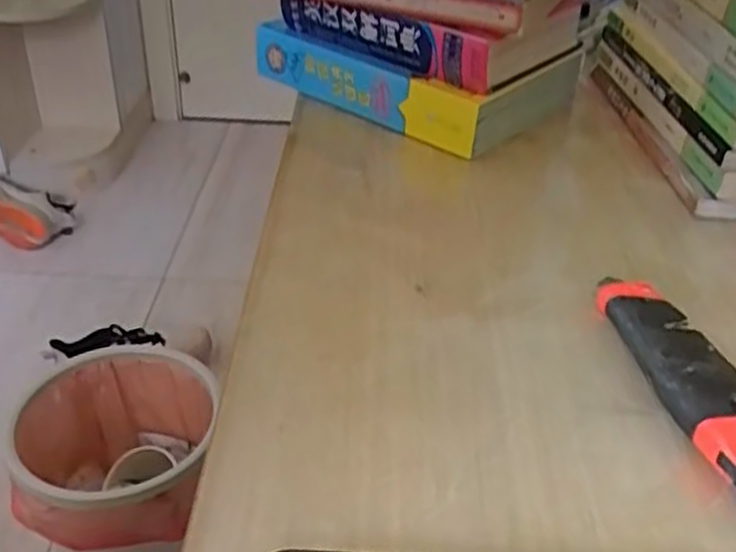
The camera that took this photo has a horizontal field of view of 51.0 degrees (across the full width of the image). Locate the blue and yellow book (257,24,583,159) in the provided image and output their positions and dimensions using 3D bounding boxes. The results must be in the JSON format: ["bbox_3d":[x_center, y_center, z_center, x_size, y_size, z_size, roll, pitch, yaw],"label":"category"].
[{"bbox_3d":[0.036,-0.157,0.597,0.207,0.050,0.153,25,41,27],"label":"blue and yellow book"}]

